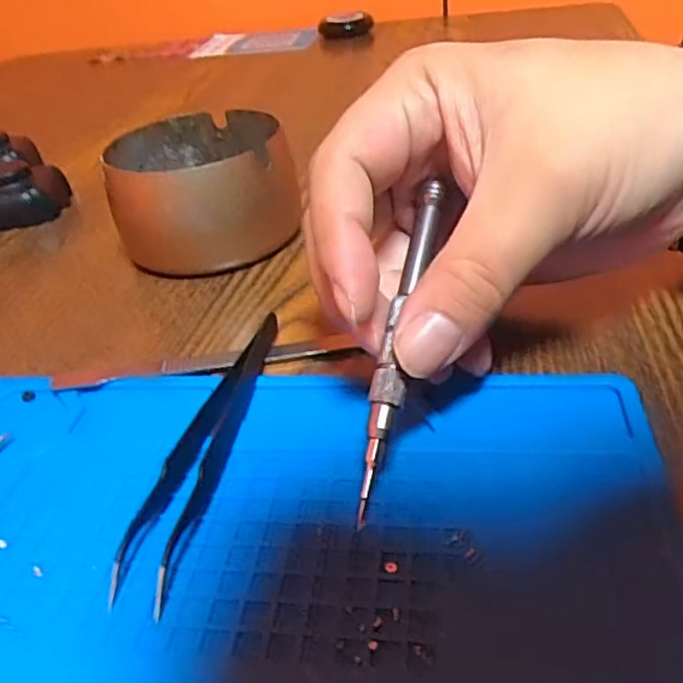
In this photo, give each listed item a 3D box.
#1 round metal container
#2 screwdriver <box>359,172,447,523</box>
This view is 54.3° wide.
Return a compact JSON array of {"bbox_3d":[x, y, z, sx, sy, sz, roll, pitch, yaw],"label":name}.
[{"bbox_3d":[-0.067,-0.073,0.323,0.079,0.050,0.084,-6,38,5],"label":"round metal container"},{"bbox_3d":[0.018,-0.002,0.193,0.009,0.012,0.102,7,67,19],"label":"screwdriver"}]

